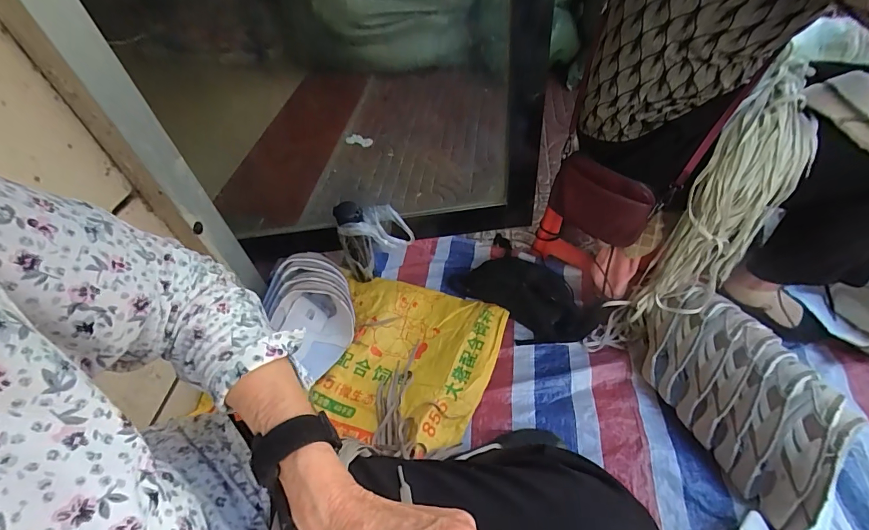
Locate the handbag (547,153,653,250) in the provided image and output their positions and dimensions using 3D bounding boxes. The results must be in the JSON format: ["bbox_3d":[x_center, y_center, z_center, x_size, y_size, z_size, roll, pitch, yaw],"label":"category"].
[{"bbox_3d":[0.314,-0.119,0.780,0.041,0.129,0.192,-38,54,-23],"label":"handbag"}]

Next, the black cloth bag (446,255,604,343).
[{"bbox_3d":[0.209,0.056,0.954,0.184,0.072,0.334,-38,54,-23],"label":"black cloth bag"}]

